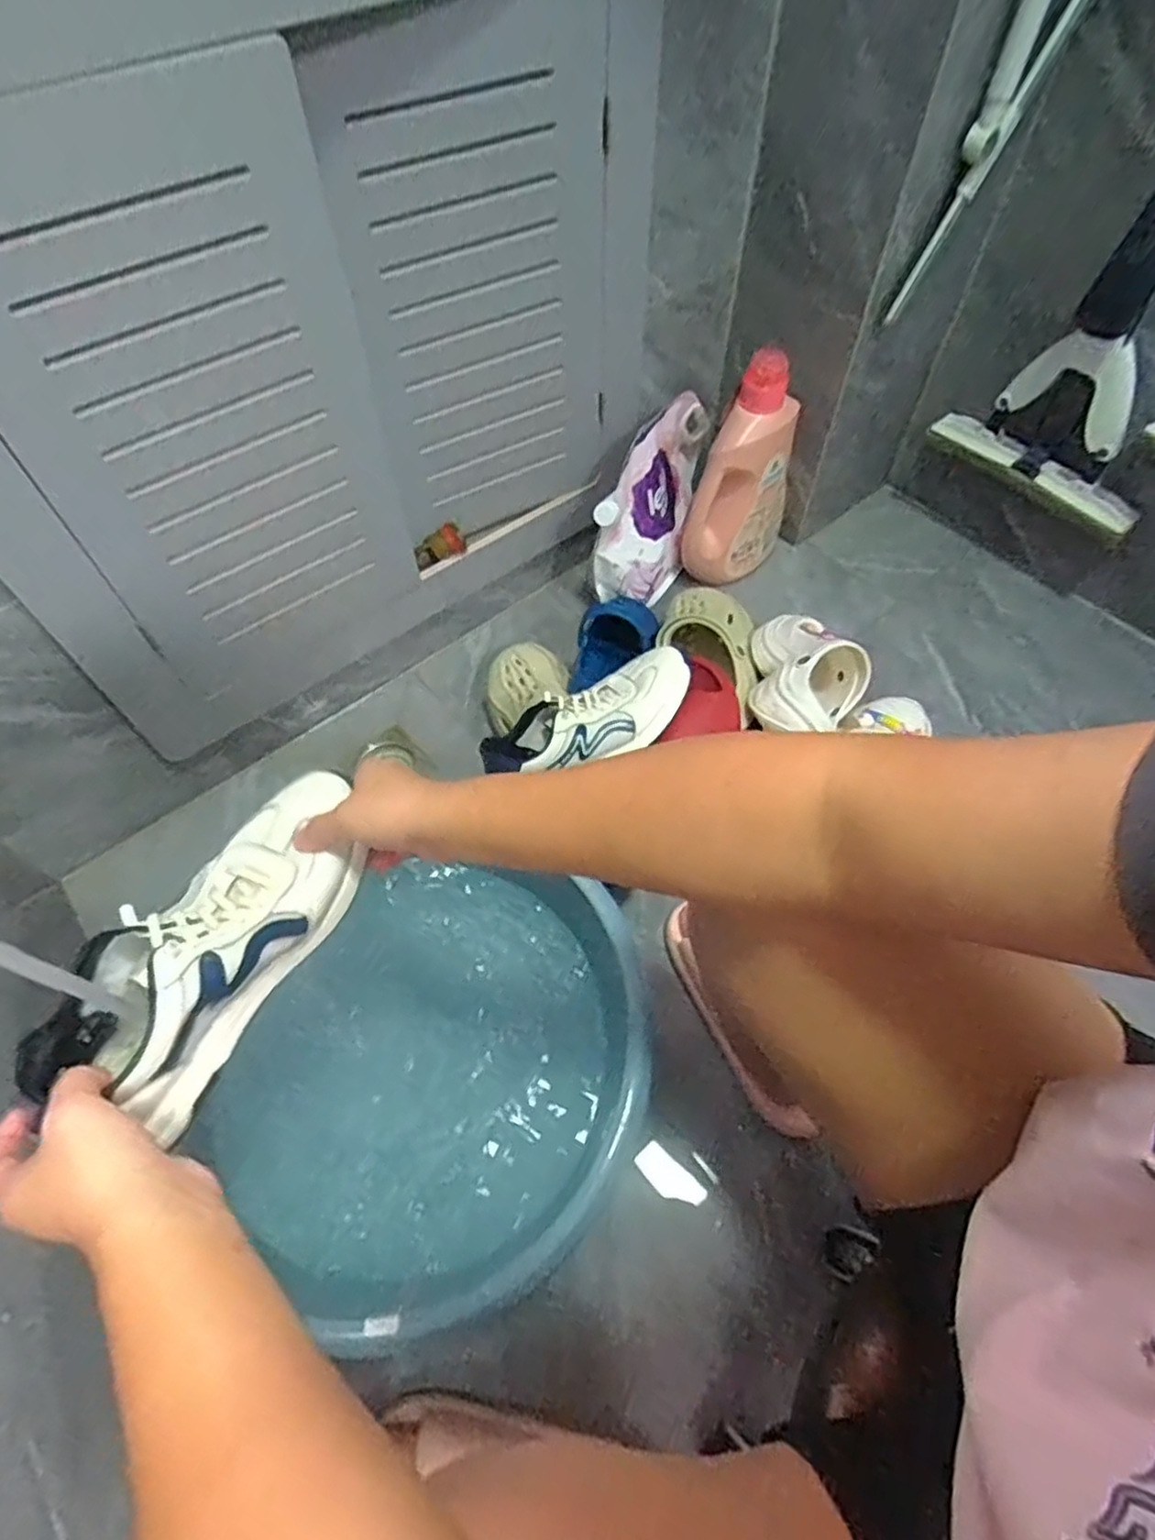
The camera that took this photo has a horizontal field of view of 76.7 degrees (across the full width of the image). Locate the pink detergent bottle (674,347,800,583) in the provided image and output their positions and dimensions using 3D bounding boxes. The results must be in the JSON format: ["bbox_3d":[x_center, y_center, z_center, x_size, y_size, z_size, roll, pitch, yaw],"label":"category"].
[{"bbox_3d":[0.239,-0.424,1.042,0.108,0.295,0.138,31,64,17],"label":"pink detergent bottle"}]

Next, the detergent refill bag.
[{"bbox_3d":[0.113,-0.392,1.075,0.097,0.215,0.269,14,60,9],"label":"detergent refill bag"}]

